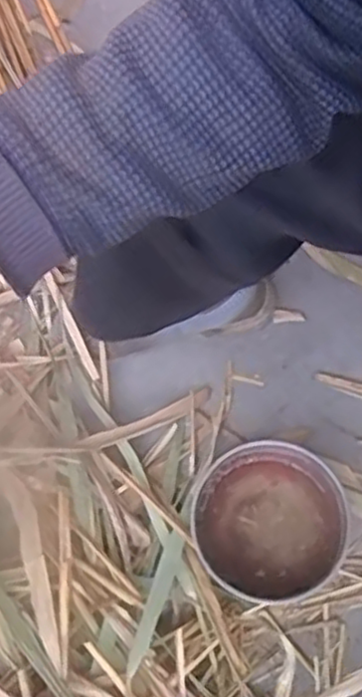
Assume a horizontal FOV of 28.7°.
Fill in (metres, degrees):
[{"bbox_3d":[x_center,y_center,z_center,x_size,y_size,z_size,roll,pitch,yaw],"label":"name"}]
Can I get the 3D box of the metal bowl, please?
[{"bbox_3d":[0.093,0.188,0.761,0.157,0.066,0.157,0,69,1],"label":"metal bowl"}]

